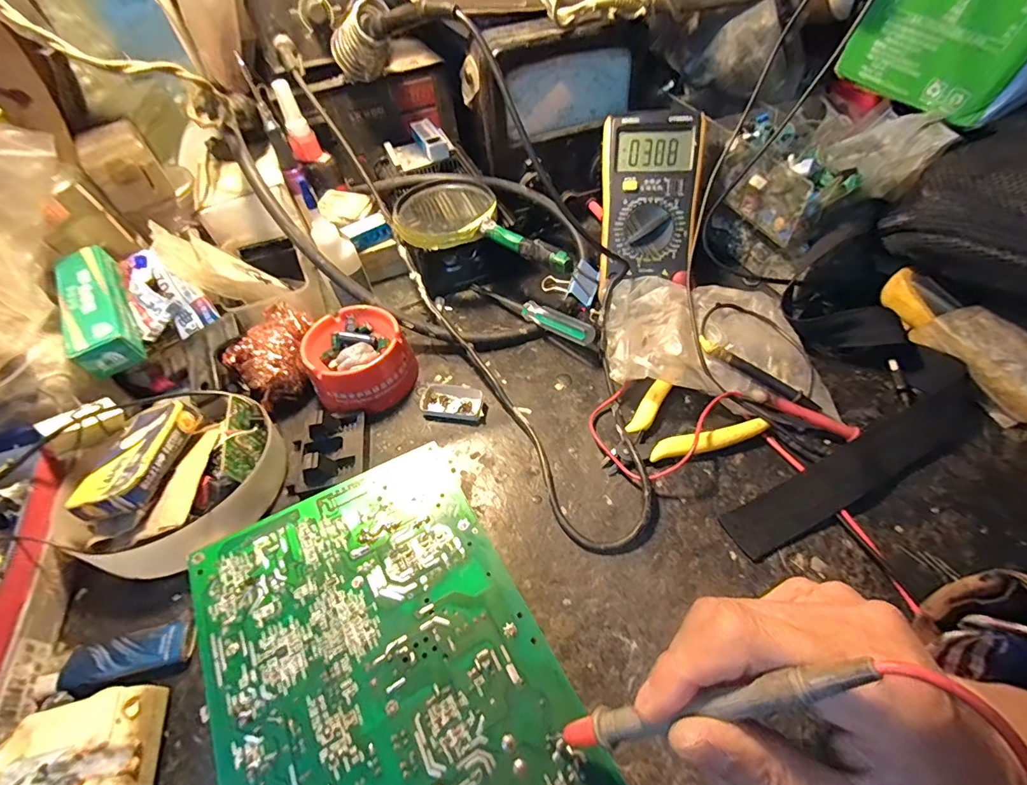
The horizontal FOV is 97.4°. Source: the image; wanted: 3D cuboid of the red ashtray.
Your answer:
[{"bbox_3d":[-0.127,-0.027,0.378,0.080,0.042,0.083,-2,53,2],"label":"red ashtray"}]

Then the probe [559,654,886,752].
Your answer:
[{"bbox_3d":[0.063,0.114,0.163,0.008,0.121,0.011,19,42,-35],"label":"probe"}]

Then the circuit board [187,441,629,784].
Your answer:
[{"bbox_3d":[-0.051,0.159,0.213,0.156,0.010,0.273,-25,55,-15],"label":"circuit board"}]

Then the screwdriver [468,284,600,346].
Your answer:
[{"bbox_3d":[0.011,-0.076,0.418,0.018,0.016,0.150,-38,47,-23],"label":"screwdriver"}]

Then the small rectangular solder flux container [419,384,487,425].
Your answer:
[{"bbox_3d":[-0.048,0.009,0.369,0.055,0.007,0.033,5,53,7],"label":"small rectangular solder flux container"}]

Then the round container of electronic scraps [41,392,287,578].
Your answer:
[{"bbox_3d":[-0.245,0.058,0.312,0.136,0.053,0.118,1,53,4],"label":"round container of electronic scraps"}]

